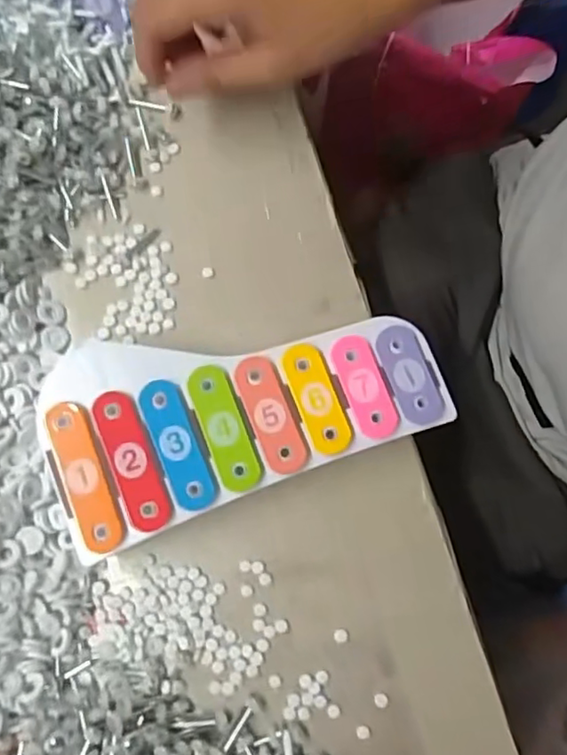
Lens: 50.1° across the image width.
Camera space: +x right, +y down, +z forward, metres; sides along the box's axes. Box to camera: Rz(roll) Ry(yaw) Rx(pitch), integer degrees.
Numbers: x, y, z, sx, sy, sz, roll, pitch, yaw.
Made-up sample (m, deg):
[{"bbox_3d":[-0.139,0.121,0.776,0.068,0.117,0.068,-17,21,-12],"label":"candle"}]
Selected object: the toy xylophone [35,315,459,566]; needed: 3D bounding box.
[{"bbox_3d":[-0.027,0.012,0.361,0.229,0.036,0.116,-21,80,-4],"label":"toy xylophone"}]

